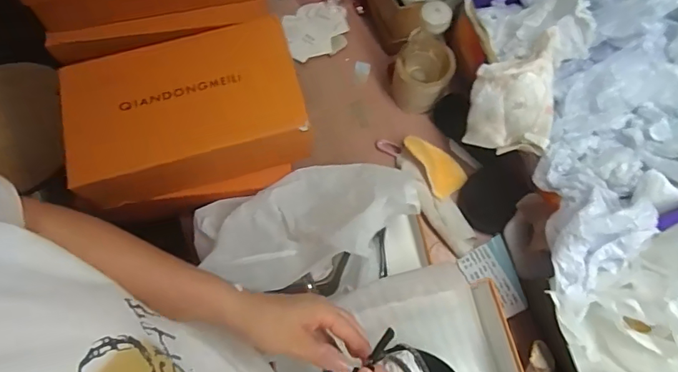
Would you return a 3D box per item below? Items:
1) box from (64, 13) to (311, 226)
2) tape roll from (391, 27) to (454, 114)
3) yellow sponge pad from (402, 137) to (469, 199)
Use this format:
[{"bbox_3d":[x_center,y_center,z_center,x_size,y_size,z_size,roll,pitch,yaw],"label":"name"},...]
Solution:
[{"bbox_3d":[-0.189,-0.085,0.630,0.272,0.117,0.179,-13,70,-3],"label":"box"},{"bbox_3d":[0.130,-0.178,0.748,0.086,0.096,0.097,21,72,9],"label":"tape roll"},{"bbox_3d":[0.147,-0.036,0.728,0.060,0.034,0.100,-28,71,-8],"label":"yellow sponge pad"}]

